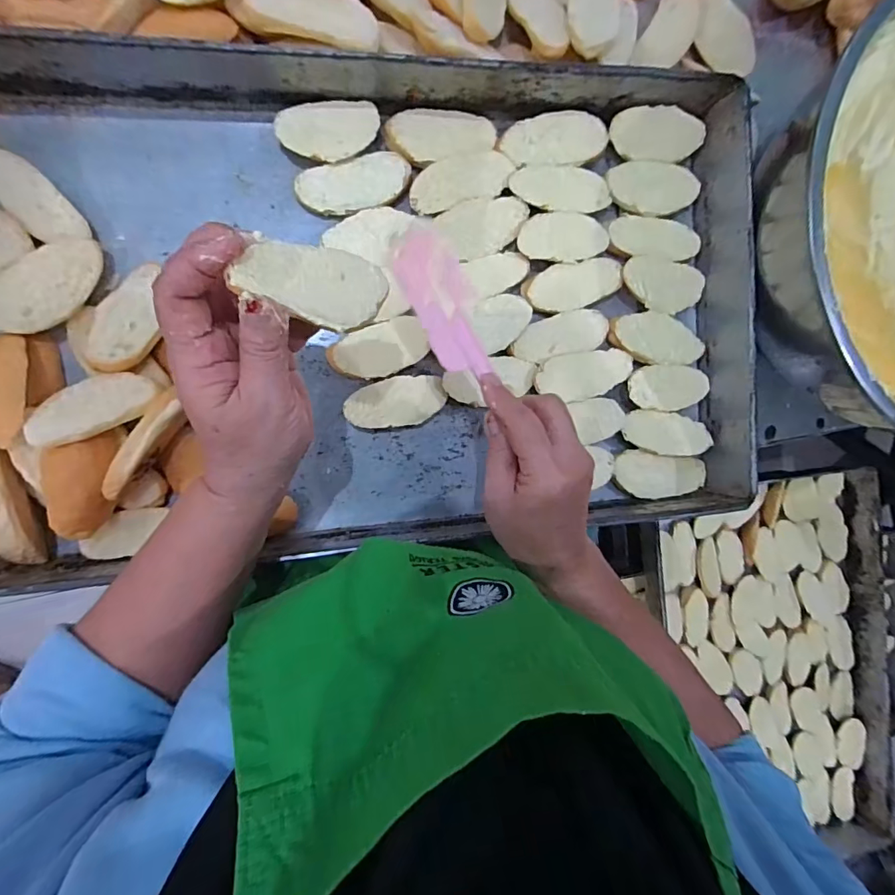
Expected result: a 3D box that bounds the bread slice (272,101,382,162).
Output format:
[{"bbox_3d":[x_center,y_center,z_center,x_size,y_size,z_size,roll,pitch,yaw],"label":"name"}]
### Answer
[{"bbox_3d":[-0.093,-0.251,0.382,0.078,0.014,0.042,-10,96,-9],"label":"bread slice"}]

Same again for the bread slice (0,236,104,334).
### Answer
[{"bbox_3d":[-0.295,-0.119,0.352,0.045,0.007,0.090,43,79,-21],"label":"bread slice"}]

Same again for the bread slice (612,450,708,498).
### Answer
[{"bbox_3d":[0.200,0.027,0.451,0.093,0.012,0.042,7,93,-10],"label":"bread slice"}]

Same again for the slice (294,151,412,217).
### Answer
[{"bbox_3d":[-0.075,-0.215,0.393,0.091,0.010,0.038,-16,96,-8],"label":"slice"}]

